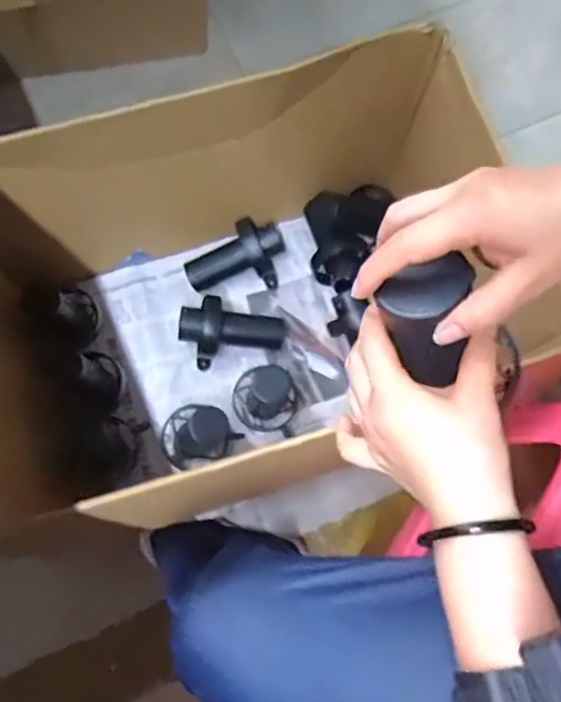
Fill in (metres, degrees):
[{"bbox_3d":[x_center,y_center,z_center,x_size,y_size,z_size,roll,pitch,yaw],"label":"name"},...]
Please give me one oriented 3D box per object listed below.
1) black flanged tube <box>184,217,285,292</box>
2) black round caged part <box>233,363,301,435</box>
[{"bbox_3d":[-0.075,-0.152,0.945,0.160,0.080,0.101,-16,78,-5],"label":"black flanged tube"},{"bbox_3d":[-0.019,0.062,0.860,0.099,0.164,0.103,0,77,-2],"label":"black round caged part"}]

